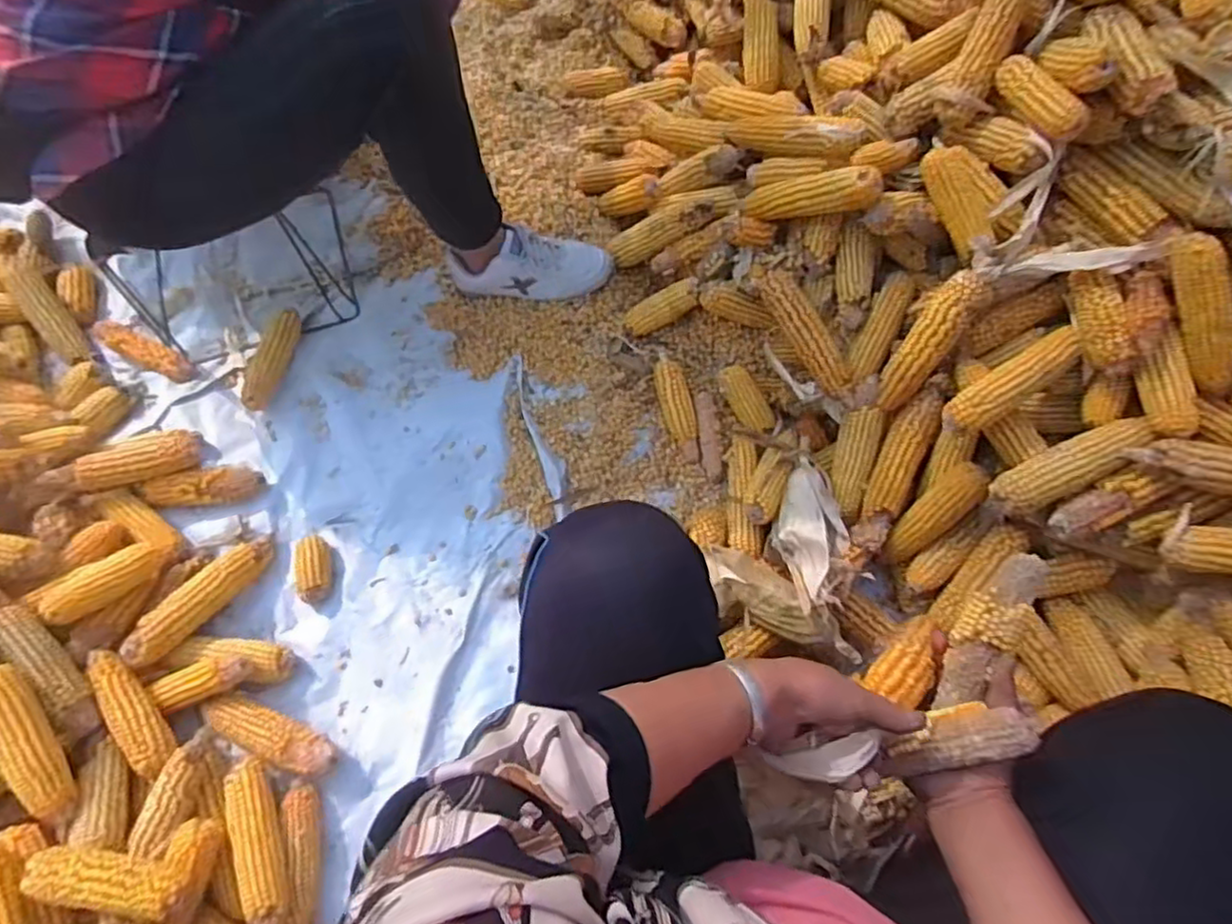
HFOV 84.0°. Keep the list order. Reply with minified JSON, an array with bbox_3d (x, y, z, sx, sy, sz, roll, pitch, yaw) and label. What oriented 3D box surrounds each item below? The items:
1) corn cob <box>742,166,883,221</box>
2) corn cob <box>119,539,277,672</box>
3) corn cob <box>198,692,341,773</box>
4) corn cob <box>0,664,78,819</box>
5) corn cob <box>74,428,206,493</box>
[{"bbox_3d":[0.260,-0.360,0.915,0.194,0.050,0.045,11,61,47],"label":"corn cob"},{"bbox_3d":[-0.546,0.174,0.900,0.053,0.043,0.211,29,51,13],"label":"corn cob"},{"bbox_3d":[-0.425,0.338,0.852,0.174,0.048,0.054,22,69,11],"label":"corn cob"},{"bbox_3d":[-0.646,0.289,0.739,0.042,0.048,0.206,-30,85,-11],"label":"corn cob"},{"bbox_3d":[-0.662,-0.004,0.956,0.153,0.046,0.051,-21,66,-28],"label":"corn cob"}]

